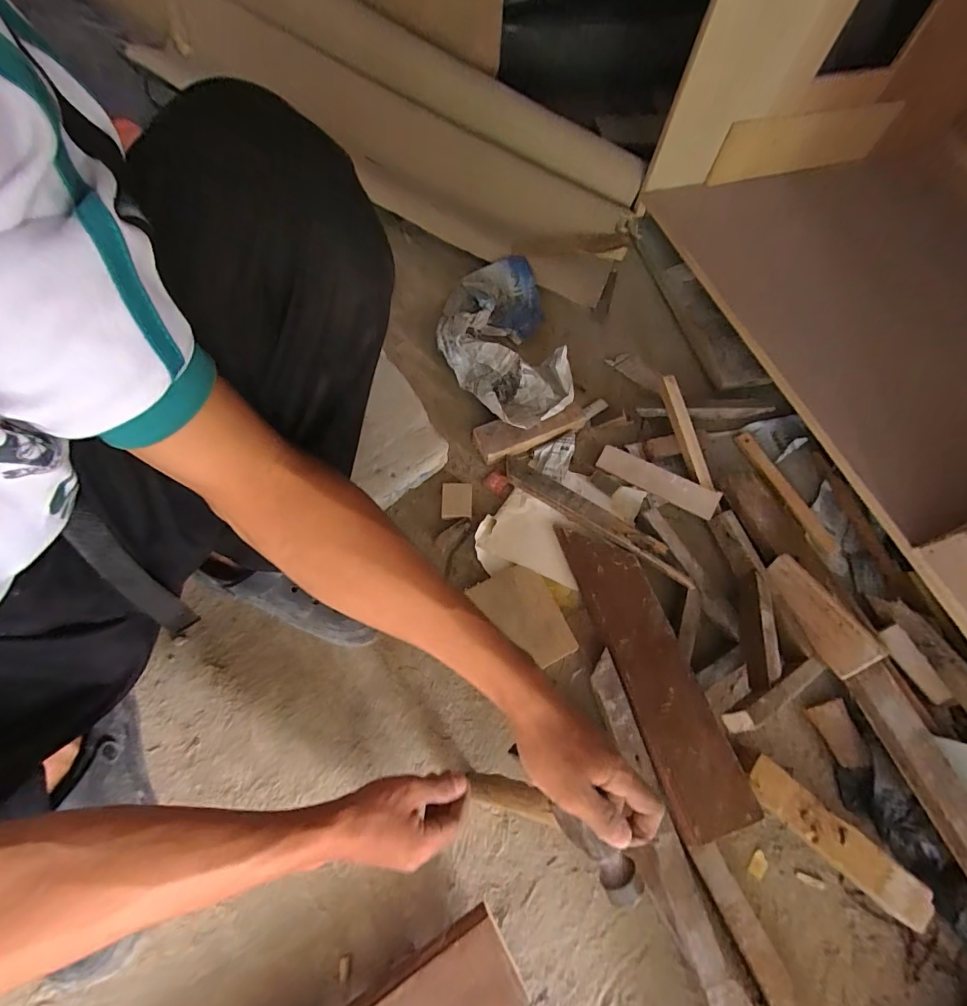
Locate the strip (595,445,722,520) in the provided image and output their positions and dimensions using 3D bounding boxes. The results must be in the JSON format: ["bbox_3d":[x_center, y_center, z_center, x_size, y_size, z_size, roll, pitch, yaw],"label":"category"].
[{"bbox_3d":[0.248,-0.031,0.635,0.170,0.014,0.041,27,99,14],"label":"strip"}]

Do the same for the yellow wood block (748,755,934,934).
[{"bbox_3d":[0.369,0.359,0.477,0.184,0.051,0.044,39,71,14],"label":"yellow wood block"}]

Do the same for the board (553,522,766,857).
[{"bbox_3d":[0.195,0.185,0.531,0.085,0.015,0.353,-18,63,-1],"label":"board"}]

